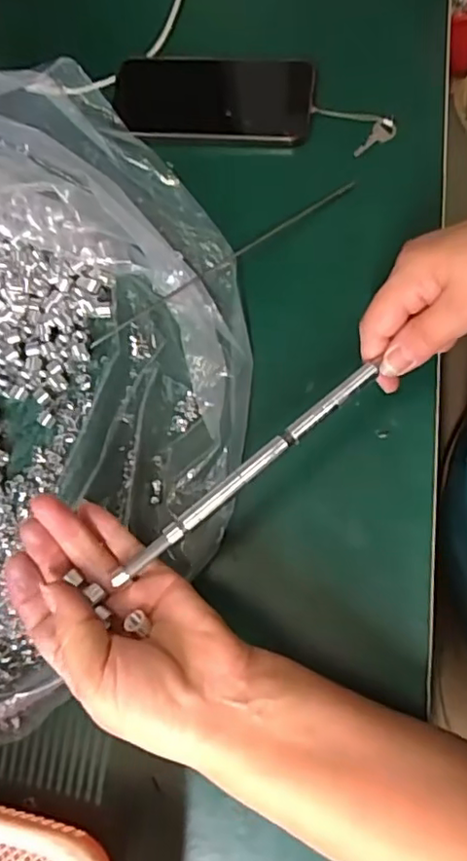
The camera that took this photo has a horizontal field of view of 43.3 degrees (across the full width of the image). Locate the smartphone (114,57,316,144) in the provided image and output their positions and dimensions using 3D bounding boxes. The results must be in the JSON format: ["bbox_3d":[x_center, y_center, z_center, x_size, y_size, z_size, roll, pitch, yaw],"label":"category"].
[{"bbox_3d":[-0.019,-0.263,0.469,0.160,0.016,0.076,5,78,10],"label":"smartphone"}]

